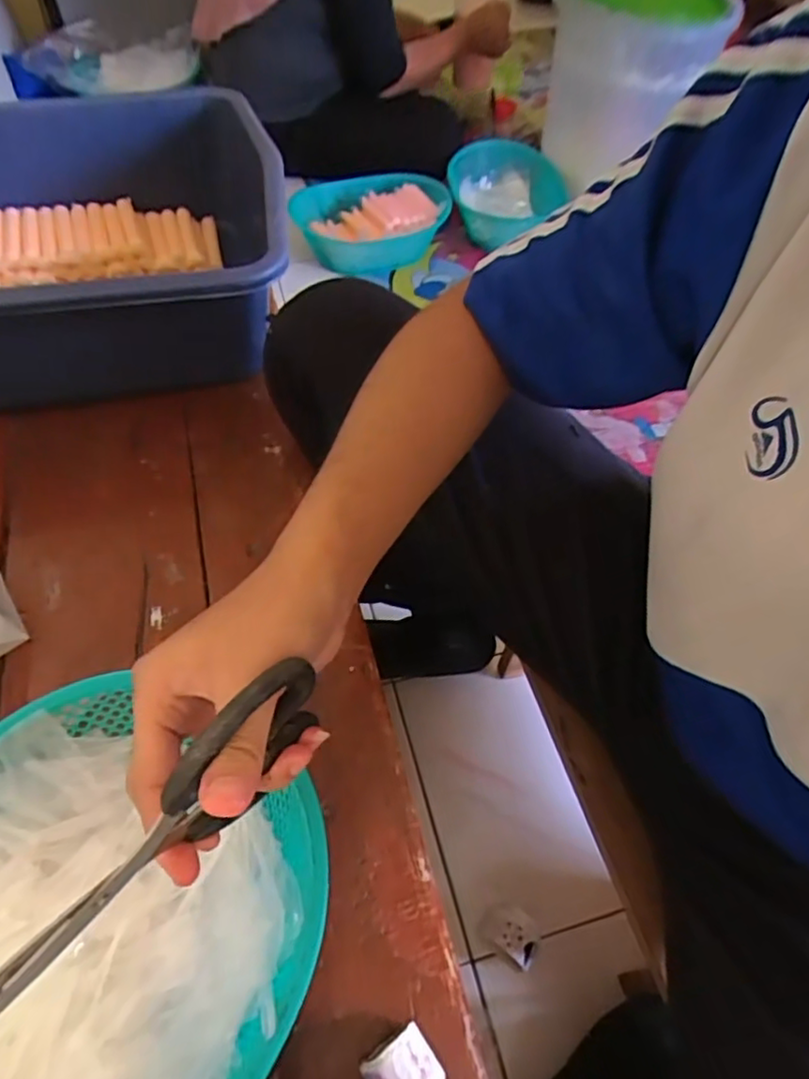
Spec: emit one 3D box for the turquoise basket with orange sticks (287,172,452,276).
[{"bbox_3d":[-0.068,-0.637,1.287,0.310,0.097,0.222,-23,60,-17],"label":"turquoise basket with orange sticks"}]

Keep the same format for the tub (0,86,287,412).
[{"bbox_3d":[-0.398,-0.316,0.663,0.512,0.146,0.449,-10,57,-9],"label":"tub"}]

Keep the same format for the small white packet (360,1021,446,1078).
[{"bbox_3d":[-0.001,0.289,0.348,0.038,0.028,0.031,-28,61,-19],"label":"small white packet"}]

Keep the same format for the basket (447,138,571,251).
[{"bbox_3d":[0.215,-0.733,1.374,0.239,0.145,0.245,6,56,2],"label":"basket"}]

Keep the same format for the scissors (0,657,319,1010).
[{"bbox_3d":[-0.100,0.123,0.235,0.016,0.060,0.186,38,71,21],"label":"scissors"}]

